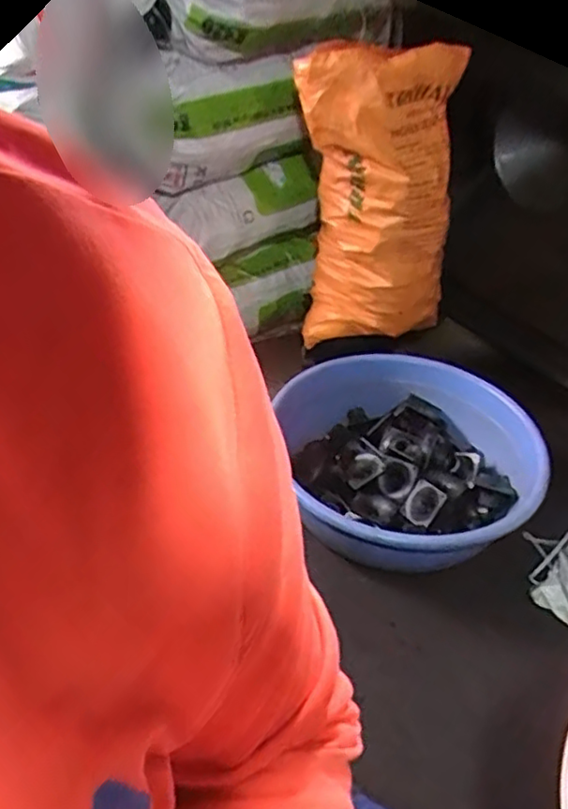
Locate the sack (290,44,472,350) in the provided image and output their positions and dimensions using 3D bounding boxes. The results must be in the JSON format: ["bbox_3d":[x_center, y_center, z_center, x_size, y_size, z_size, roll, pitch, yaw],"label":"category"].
[{"bbox_3d":[0.251,-0.632,1.747,0.455,0.833,0.341,5,-4,1],"label":"sack"}]

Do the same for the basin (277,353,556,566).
[{"bbox_3d":[0.305,0.108,1.564,0.595,0.200,0.689,-2,40,-7],"label":"basin"}]

